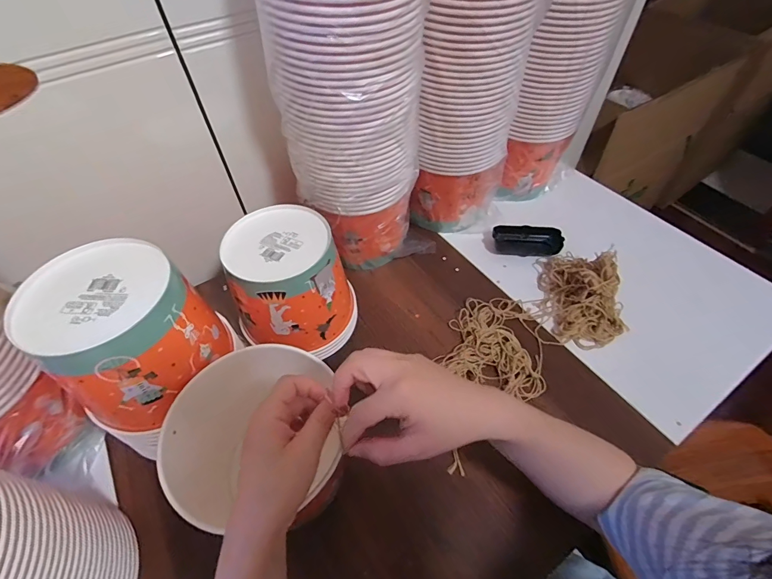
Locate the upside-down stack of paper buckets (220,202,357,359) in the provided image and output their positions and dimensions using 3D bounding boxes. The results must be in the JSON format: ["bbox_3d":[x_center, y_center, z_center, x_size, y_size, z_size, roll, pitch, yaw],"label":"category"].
[{"bbox_3d":[-0.119,-0.004,0.514,0.142,0.157,0.150,-19,54,-12],"label":"upside-down stack of paper buckets"}]

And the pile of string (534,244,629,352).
[{"bbox_3d":[0.285,-0.004,0.550,0.100,0.074,0.155,-1,53,2],"label":"pile of string"}]

